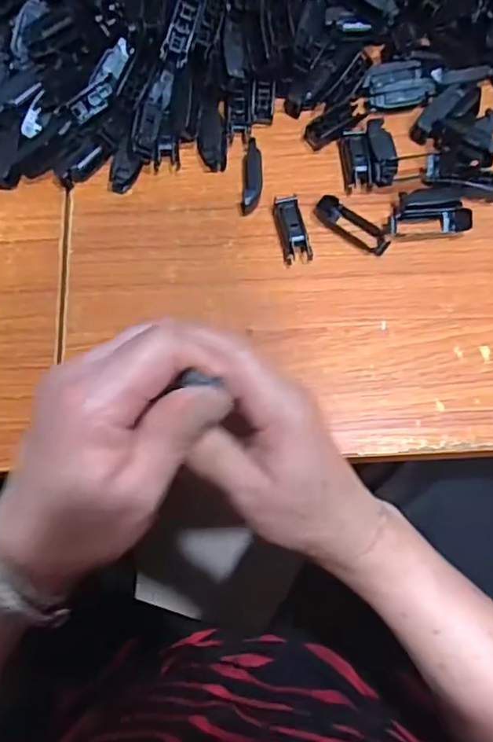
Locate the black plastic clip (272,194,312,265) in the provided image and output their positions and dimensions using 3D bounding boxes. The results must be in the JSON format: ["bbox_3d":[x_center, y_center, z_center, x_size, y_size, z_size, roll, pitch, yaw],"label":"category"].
[{"bbox_3d":[0.032,-0.098,0.394,0.018,0.015,0.046,-13,73,-4],"label":"black plastic clip"}]

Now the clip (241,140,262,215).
[{"bbox_3d":[0.004,-0.139,0.407,0.014,0.012,0.053,1,73,0],"label":"clip"}]

